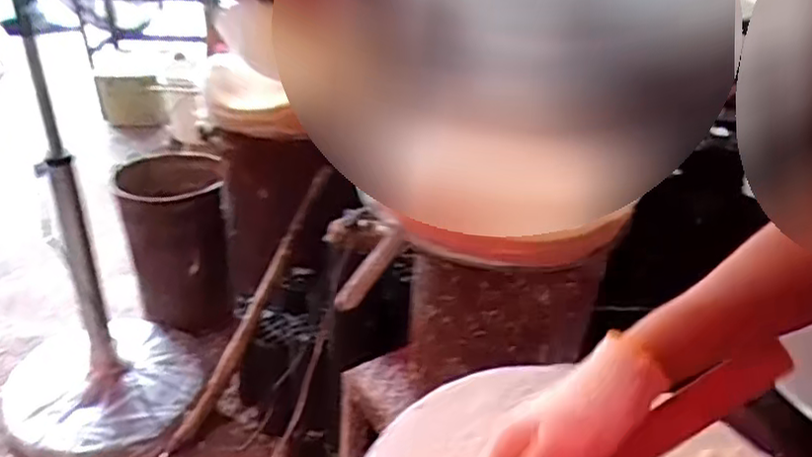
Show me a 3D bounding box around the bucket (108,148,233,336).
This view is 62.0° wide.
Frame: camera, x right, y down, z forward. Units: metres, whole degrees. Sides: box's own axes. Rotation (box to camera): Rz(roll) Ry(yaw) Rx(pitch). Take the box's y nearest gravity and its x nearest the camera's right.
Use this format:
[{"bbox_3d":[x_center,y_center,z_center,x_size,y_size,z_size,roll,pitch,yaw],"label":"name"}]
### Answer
[{"bbox_3d":[-0.630,0.036,1.861,0.266,0.421,0.310,-10,36,-19],"label":"bucket"}]

